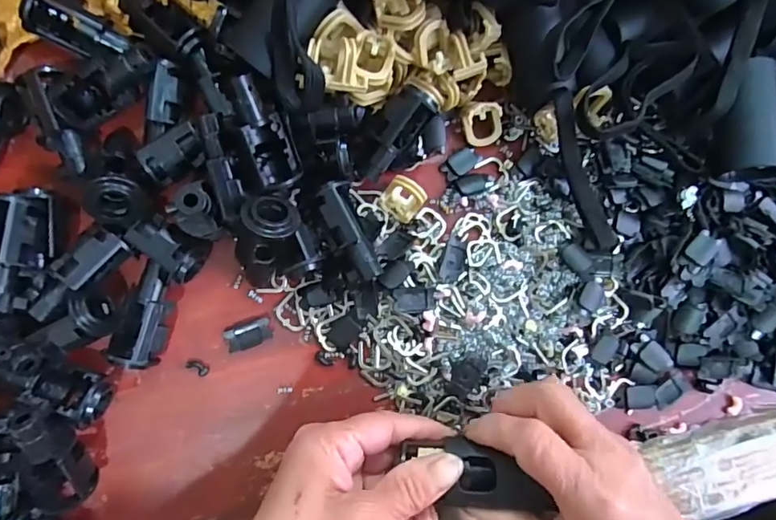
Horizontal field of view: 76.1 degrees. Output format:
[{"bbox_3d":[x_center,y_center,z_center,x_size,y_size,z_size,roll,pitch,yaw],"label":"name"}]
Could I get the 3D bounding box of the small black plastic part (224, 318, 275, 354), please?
[{"bbox_3d":[-0.075,0.041,0.268,0.024,0.004,0.013,-17,90,-8],"label":"small black plastic part"}]

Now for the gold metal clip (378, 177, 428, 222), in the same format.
[{"bbox_3d":[0.008,-0.033,0.273,0.022,0.019,0.018,27,85,-6],"label":"gold metal clip"}]

